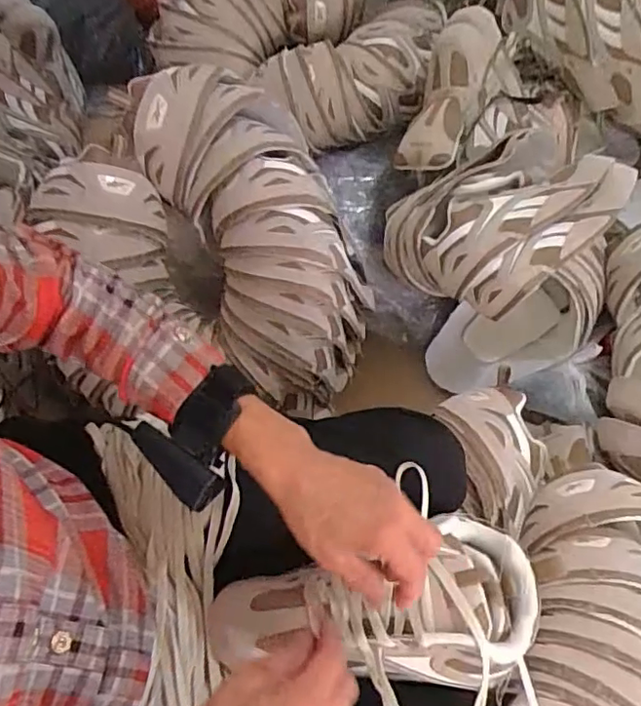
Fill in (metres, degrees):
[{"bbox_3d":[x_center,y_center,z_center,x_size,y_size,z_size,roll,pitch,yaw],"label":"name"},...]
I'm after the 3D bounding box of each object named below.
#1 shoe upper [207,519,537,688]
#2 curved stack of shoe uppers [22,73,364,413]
[{"bbox_3d":[0.042,0.197,0.451,0.251,0.058,0.112,-5,68,4],"label":"shoe upper"},{"bbox_3d":[-0.091,-0.137,0.717,0.342,0.241,0.295,31,71,11],"label":"curved stack of shoe uppers"}]

